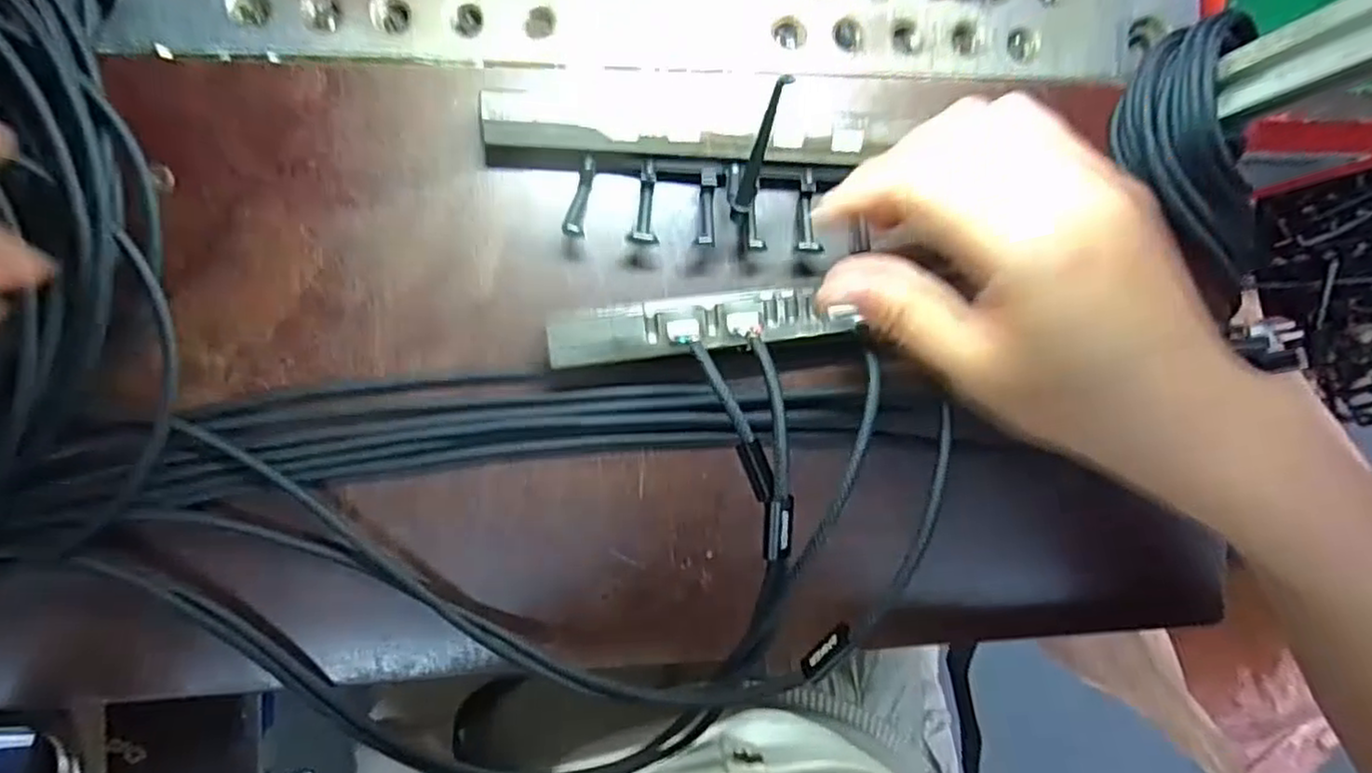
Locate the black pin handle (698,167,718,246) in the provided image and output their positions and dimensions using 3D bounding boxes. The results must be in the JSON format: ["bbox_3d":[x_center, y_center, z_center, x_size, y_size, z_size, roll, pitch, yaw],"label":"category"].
[{"bbox_3d":[0.007,-0.066,0.265,0.006,0.015,0.028,3,92,-7],"label":"black pin handle"}]

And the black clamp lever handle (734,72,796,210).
[{"bbox_3d":[0.025,-0.079,0.233,0.006,0.050,0.004,9,48,-7],"label":"black clamp lever handle"}]

